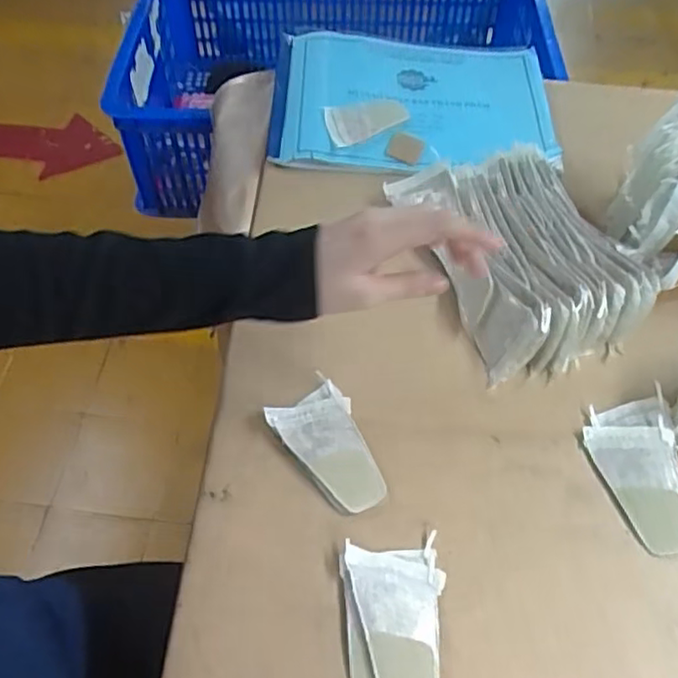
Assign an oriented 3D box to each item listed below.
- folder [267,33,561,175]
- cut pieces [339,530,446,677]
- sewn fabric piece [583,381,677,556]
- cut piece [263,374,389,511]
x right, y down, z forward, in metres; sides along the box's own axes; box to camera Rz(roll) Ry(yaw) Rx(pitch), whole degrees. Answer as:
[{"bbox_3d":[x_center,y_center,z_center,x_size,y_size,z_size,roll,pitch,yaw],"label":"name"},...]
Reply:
[{"bbox_3d":[0.079,-0.256,0.715,0.296,0.039,0.208,0,59,-1],"label":"folder"},{"bbox_3d":[0.036,0.181,0.416,0.063,0.011,0.101,0,55,-2],"label":"cut pieces"},{"bbox_3d":[0.217,0.095,0.484,0.060,0.015,0.115,4,55,1],"label":"sewn fabric piece"},{"bbox_3d":[-0.002,0.077,0.484,0.061,0.010,0.100,-32,62,-22],"label":"cut piece"}]

